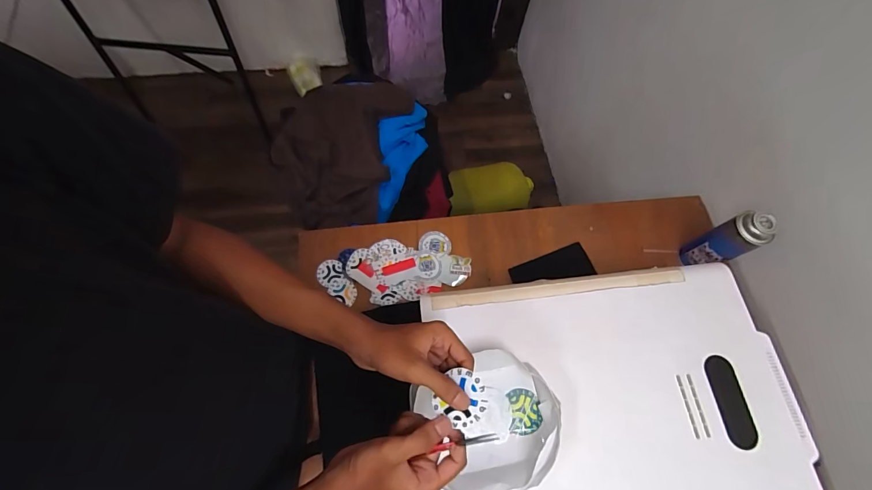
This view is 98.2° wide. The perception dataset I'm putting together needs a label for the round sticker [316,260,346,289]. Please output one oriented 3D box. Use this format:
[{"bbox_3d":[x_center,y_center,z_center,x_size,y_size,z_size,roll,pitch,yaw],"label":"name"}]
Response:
[{"bbox_3d":[-0.208,0.057,0.751,0.055,0.004,0.057,1,68,-2],"label":"round sticker"}]

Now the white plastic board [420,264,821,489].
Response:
[{"bbox_3d":[0.251,0.238,0.531,0.494,0.027,0.399,-5,68,-4],"label":"white plastic board"}]

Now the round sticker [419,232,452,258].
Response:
[{"bbox_3d":[0.000,-0.004,0.783,0.065,0.009,0.053,20,67,6],"label":"round sticker"}]

